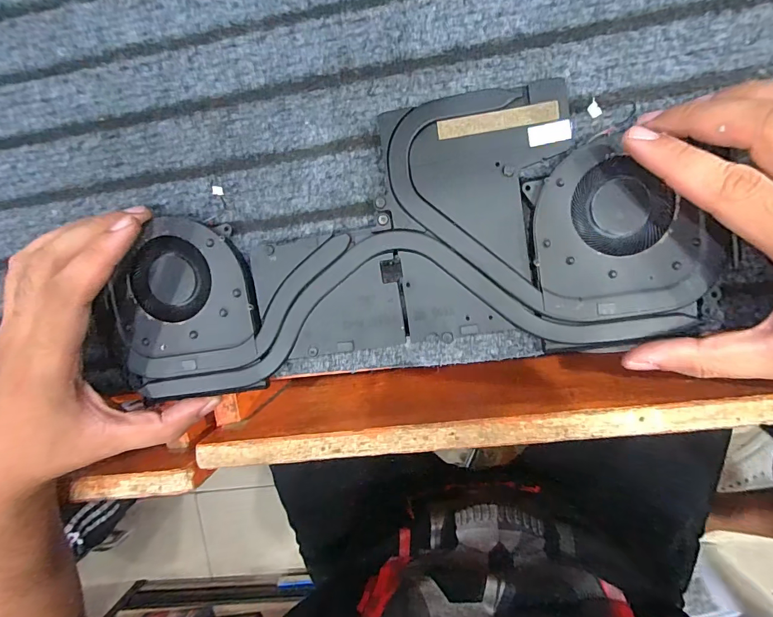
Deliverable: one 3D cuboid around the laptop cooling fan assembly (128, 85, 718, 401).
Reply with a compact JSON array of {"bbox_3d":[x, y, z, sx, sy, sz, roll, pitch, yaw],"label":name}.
[{"bbox_3d":[0.002,-0.031,0.217,0.314,0.010,0.135,-10,93,7],"label":"laptop cooling fan assembly"}]

